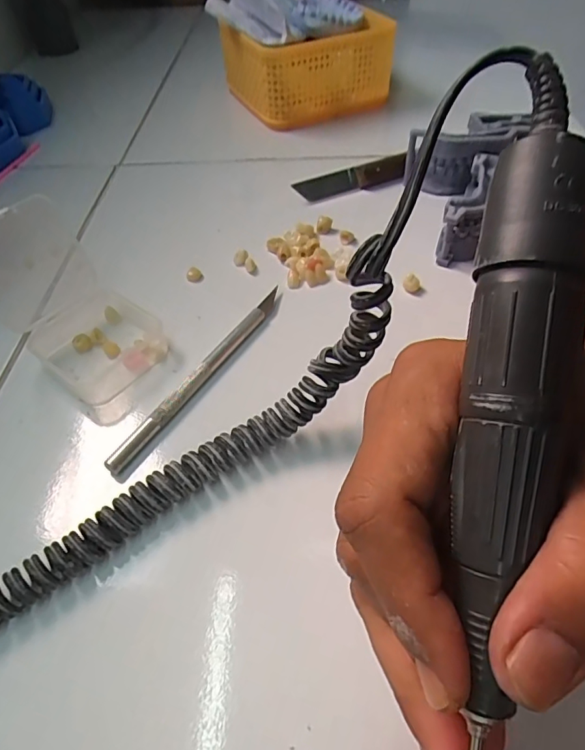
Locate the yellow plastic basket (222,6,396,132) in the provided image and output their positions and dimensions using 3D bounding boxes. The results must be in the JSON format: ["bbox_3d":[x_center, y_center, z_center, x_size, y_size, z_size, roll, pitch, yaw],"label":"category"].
[{"bbox_3d":[0.018,-0.285,0.457,0.136,0.066,0.093,-14,50,-9],"label":"yellow plastic basket"}]

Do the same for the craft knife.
[{"bbox_3d":[-0.043,-0.003,0.252,0.009,0.010,0.133,23,54,22],"label":"craft knife"}]

